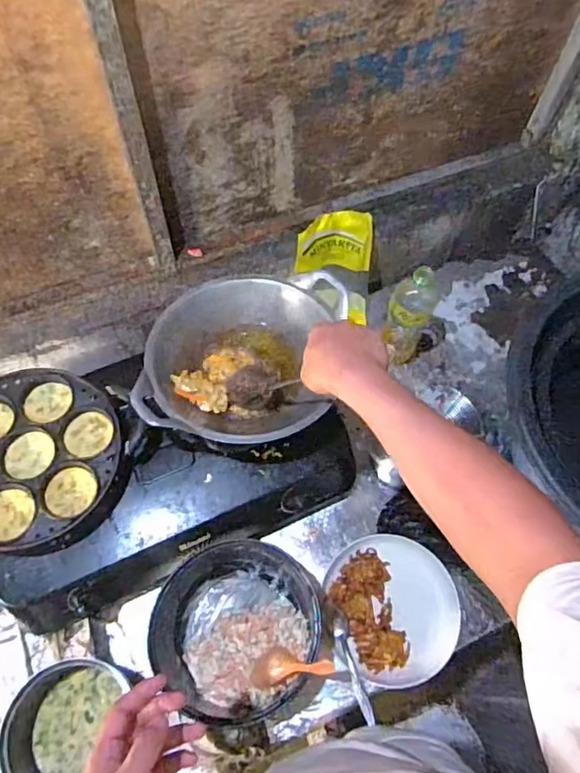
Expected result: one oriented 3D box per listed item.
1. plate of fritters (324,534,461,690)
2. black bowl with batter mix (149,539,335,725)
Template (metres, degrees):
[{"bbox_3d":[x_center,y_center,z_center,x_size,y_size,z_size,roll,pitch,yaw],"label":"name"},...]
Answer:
[{"bbox_3d":[0.173,0.350,0.858,0.193,0.031,0.219,-25,65,-12],"label":"plate of fritters"},{"bbox_3d":[-0.081,0.369,0.803,0.220,0.102,0.223,-19,64,-10],"label":"black bowl with batter mix"}]

